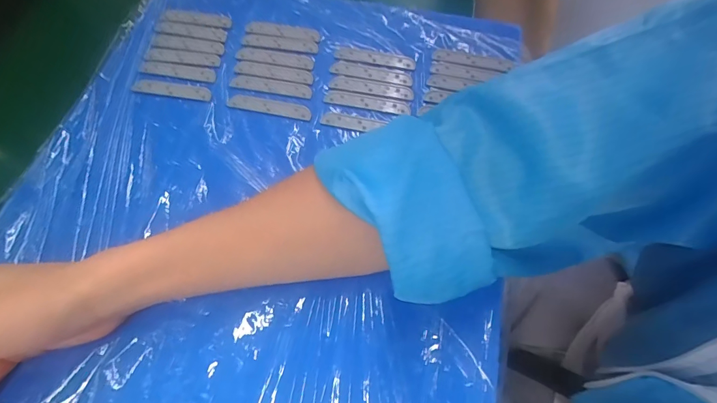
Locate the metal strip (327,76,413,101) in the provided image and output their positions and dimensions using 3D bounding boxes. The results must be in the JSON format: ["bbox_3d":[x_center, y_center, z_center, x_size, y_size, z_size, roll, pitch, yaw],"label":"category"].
[{"bbox_3d":[0.011,-0.106,0.363,0.078,0.004,0.015,11,63,7],"label":"metal strip"}]

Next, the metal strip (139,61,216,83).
[{"bbox_3d":[-0.176,-0.128,0.384,0.080,0.004,0.017,11,63,7],"label":"metal strip"}]

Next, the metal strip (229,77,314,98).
[{"bbox_3d":[-0.081,-0.108,0.369,0.079,0.004,0.015,11,63,7],"label":"metal strip"}]

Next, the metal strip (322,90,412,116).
[{"bbox_3d":[0.008,-0.091,0.358,0.077,0.004,0.015,11,63,7],"label":"metal strip"}]

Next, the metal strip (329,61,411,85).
[{"bbox_3d":[0.012,-0.123,0.372,0.079,0.004,0.018,13,64,8],"label":"metal strip"}]

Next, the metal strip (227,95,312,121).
[{"bbox_3d":[-0.081,-0.088,0.357,0.079,0.004,0.016,13,64,8],"label":"metal strip"}]

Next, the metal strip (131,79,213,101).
[{"bbox_3d":[-0.174,-0.105,0.369,0.080,0.004,0.016,11,63,7],"label":"metal strip"}]

